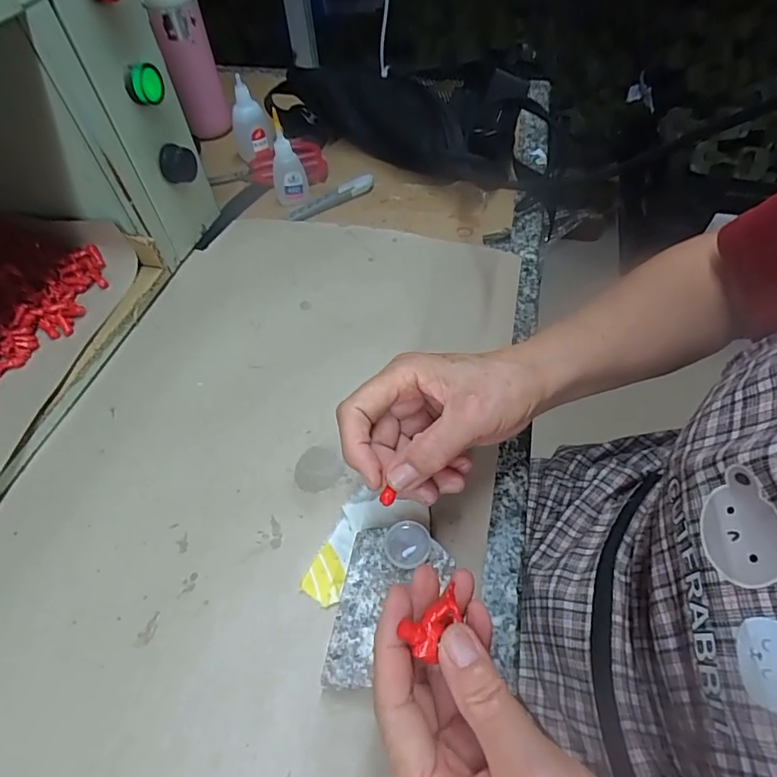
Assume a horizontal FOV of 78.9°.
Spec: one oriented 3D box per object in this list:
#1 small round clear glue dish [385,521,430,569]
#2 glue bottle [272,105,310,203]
[{"bbox_3d":[0.011,0.091,0.275,0.025,0.006,0.025,-1,55,1],"label":"small round clear glue dish"},{"bbox_3d":[-0.102,-0.229,0.477,0.031,0.077,0.032,-1,54,2],"label":"glue bottle"}]

